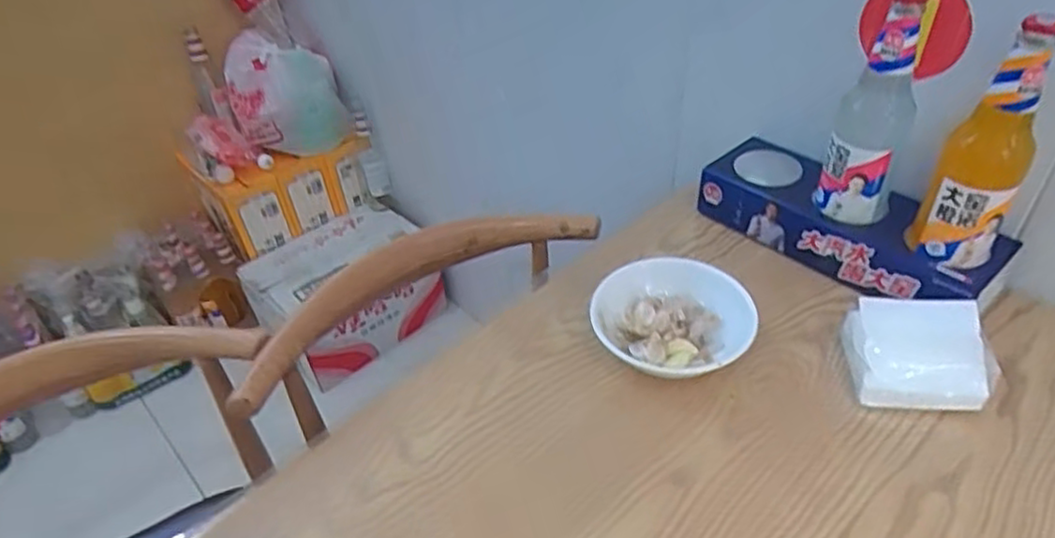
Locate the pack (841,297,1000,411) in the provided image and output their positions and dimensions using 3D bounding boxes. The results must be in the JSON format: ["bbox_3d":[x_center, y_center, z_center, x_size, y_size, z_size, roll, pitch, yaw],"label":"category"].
[{"bbox_3d":[0.337,0.075,0.604,0.104,0.066,0.087,2,41,7],"label":"pack"}]

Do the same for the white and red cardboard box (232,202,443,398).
[{"bbox_3d":[-0.430,0.062,1.664,0.417,0.262,0.237,-28,46,-23],"label":"white and red cardboard box"}]

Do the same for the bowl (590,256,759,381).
[{"bbox_3d":[0.139,0.052,0.661,0.143,0.057,0.132,-2,41,2],"label":"bowl"}]

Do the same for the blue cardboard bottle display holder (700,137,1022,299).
[{"bbox_3d":[0.330,-0.041,0.733,0.110,0.080,0.295,-28,46,-25],"label":"blue cardboard bottle display holder"}]

